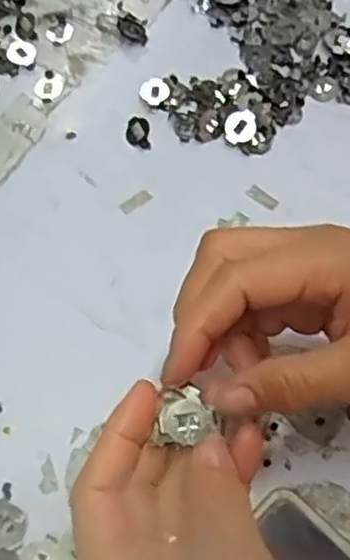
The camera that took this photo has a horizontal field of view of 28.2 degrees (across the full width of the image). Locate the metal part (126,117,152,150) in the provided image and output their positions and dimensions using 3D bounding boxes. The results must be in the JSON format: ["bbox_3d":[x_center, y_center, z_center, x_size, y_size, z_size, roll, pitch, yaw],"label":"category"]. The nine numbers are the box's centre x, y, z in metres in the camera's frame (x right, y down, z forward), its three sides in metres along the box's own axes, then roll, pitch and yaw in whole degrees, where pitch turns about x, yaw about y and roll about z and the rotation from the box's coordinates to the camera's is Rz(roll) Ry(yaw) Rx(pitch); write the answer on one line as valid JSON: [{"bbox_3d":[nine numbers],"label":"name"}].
[{"bbox_3d":[-0.022,-0.086,0.410,0.014,0.005,0.022,-5,62,-3],"label":"metal part"}]

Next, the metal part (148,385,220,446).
[{"bbox_3d":[0.005,0.053,0.271,0.023,0.004,0.023,9,62,4],"label":"metal part"}]

